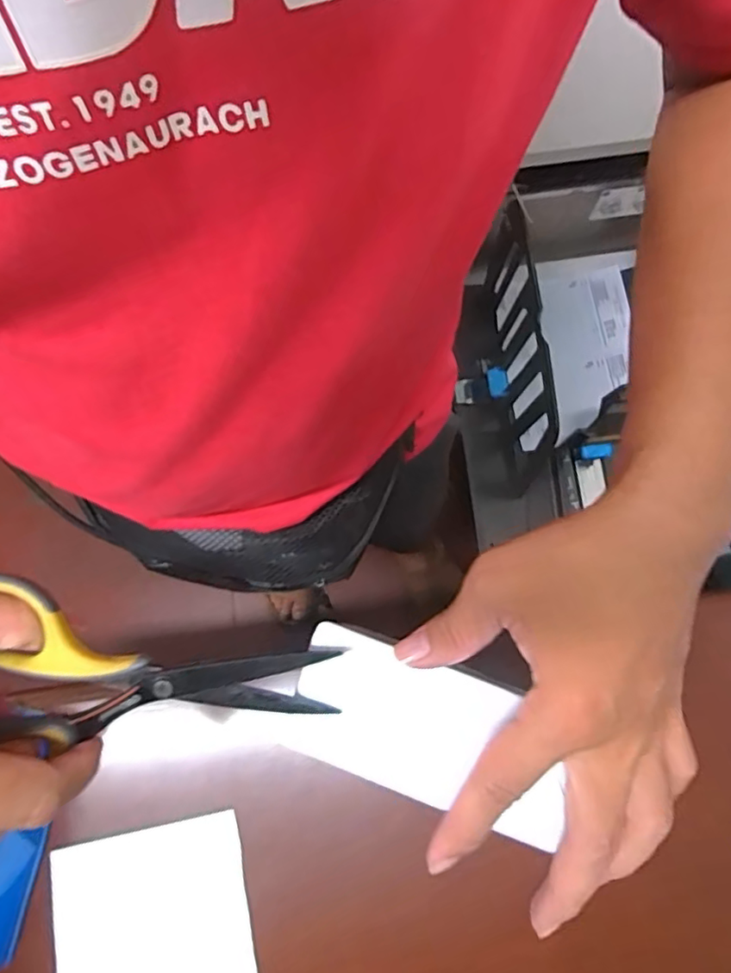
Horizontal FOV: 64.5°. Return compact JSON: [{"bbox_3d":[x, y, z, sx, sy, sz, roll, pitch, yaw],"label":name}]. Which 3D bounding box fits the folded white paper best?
[{"bbox_3d":[0.022,0.107,0.259,0.135,0.007,0.057,21,77,7],"label":"folded white paper"}]

